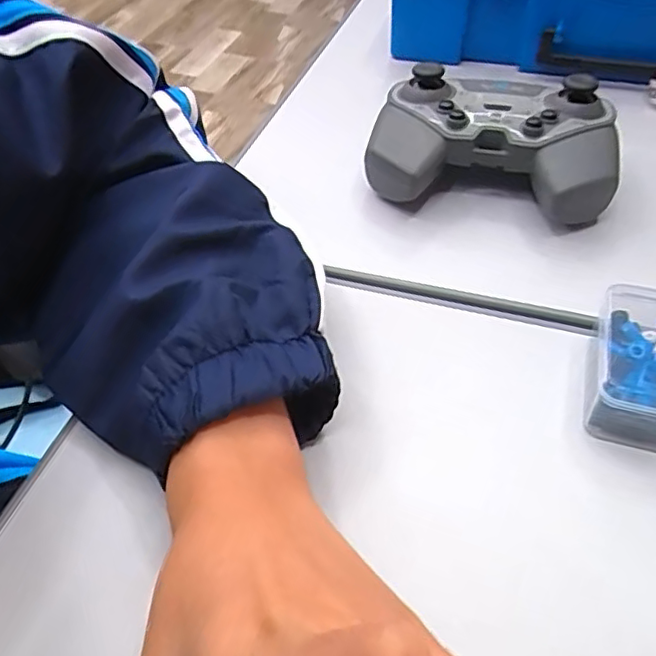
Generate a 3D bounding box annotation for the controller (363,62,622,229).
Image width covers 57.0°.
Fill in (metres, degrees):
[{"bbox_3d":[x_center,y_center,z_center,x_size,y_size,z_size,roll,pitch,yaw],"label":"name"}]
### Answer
[{"bbox_3d":[0.098,-0.113,0.363,0.140,0.054,0.094,10,49,11],"label":"controller"}]

